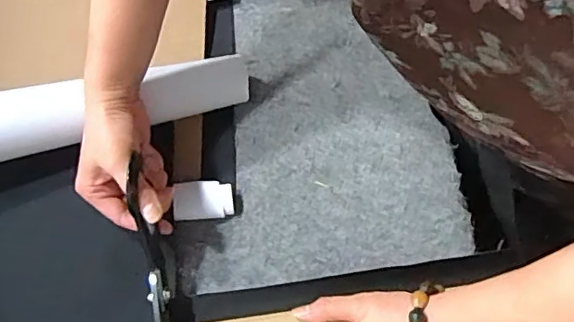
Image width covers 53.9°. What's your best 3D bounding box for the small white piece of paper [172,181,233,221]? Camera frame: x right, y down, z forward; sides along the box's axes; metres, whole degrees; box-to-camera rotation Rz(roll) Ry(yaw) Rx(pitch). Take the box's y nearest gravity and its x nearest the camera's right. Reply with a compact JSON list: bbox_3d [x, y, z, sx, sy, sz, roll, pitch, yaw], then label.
[{"bbox_3d":[-0.083,0.038,0.563,0.057,0.007,0.039,-4,67,-7],"label":"small white piece of paper"}]

